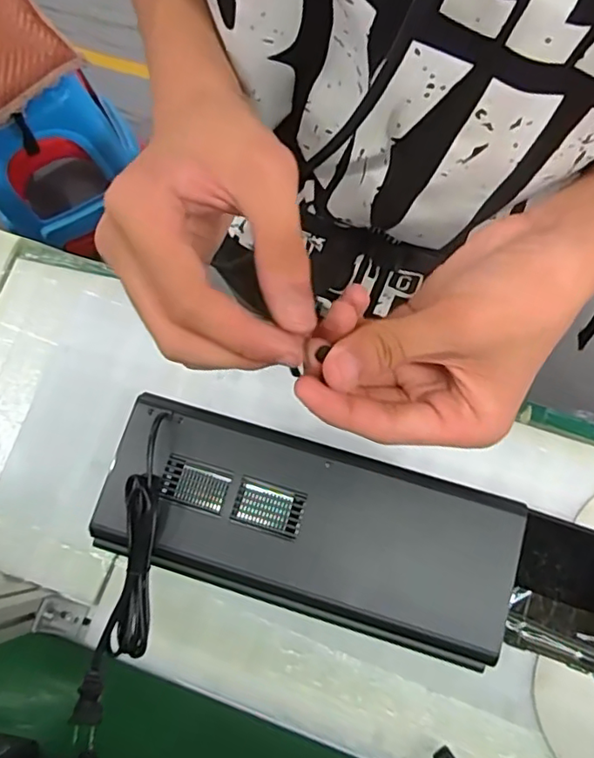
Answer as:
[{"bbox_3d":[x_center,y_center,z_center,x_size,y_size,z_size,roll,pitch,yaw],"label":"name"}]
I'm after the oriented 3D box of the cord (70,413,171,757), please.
[{"bbox_3d":[-0.132,0.156,0.458,0.039,0.046,0.253,10,78,6],"label":"cord"}]

